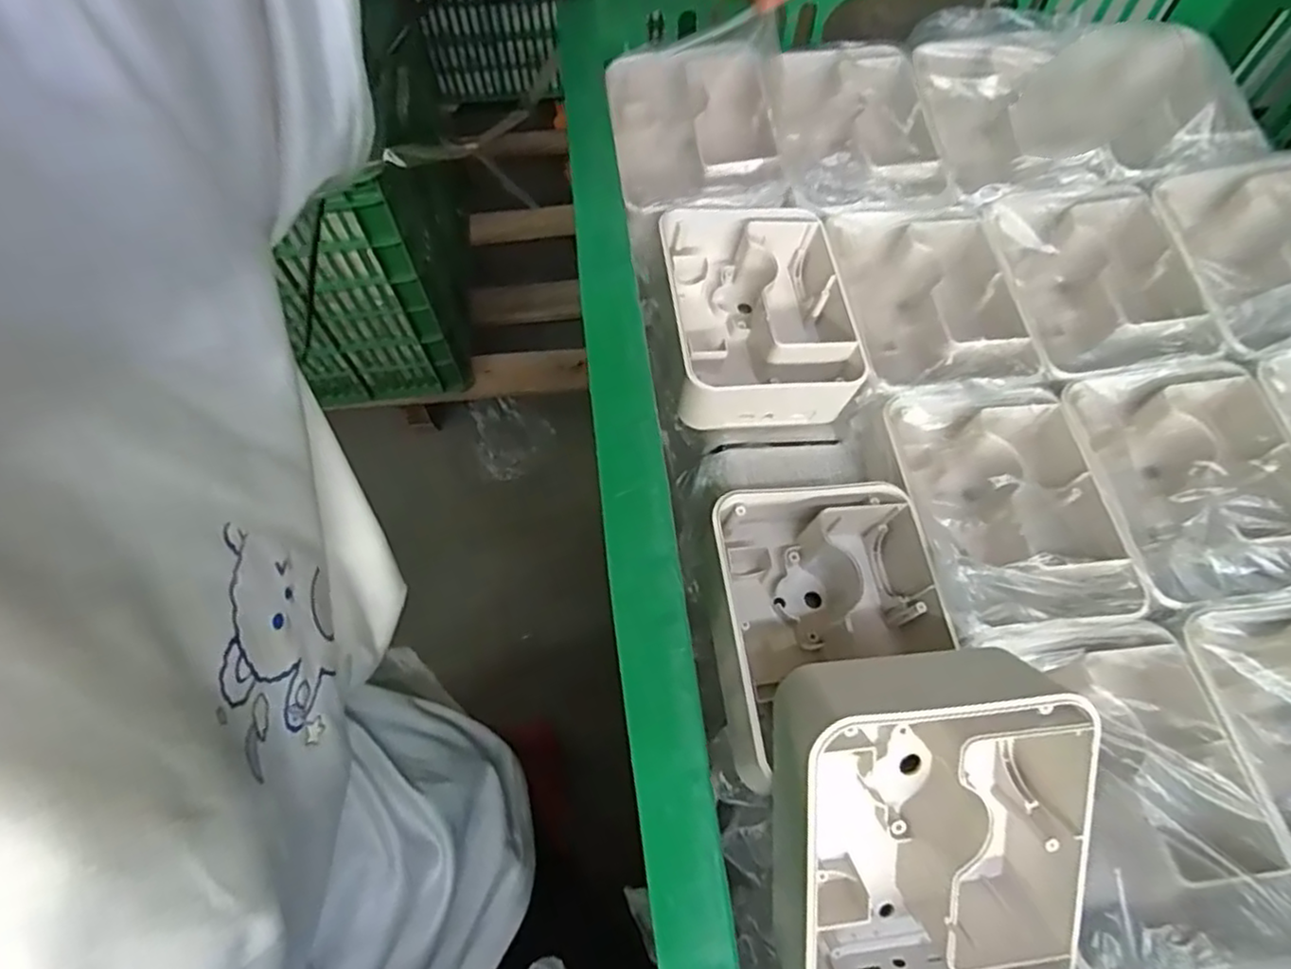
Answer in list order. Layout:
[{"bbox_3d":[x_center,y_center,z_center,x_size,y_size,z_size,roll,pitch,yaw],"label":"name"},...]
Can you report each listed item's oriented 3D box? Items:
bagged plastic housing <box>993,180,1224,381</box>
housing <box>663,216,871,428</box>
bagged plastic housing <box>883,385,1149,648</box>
[{"bbox_3d":[0.260,-0.114,0.402,0.098,0.041,0.126,-5,64,-3],"label":"bagged plastic housing"},{"bbox_3d":[0.066,-0.096,0.393,0.100,0.046,0.125,-5,64,-3],"label":"housing"},{"bbox_3d":[0.177,0.015,0.339,0.097,0.048,0.127,-1,64,-1],"label":"bagged plastic housing"}]

